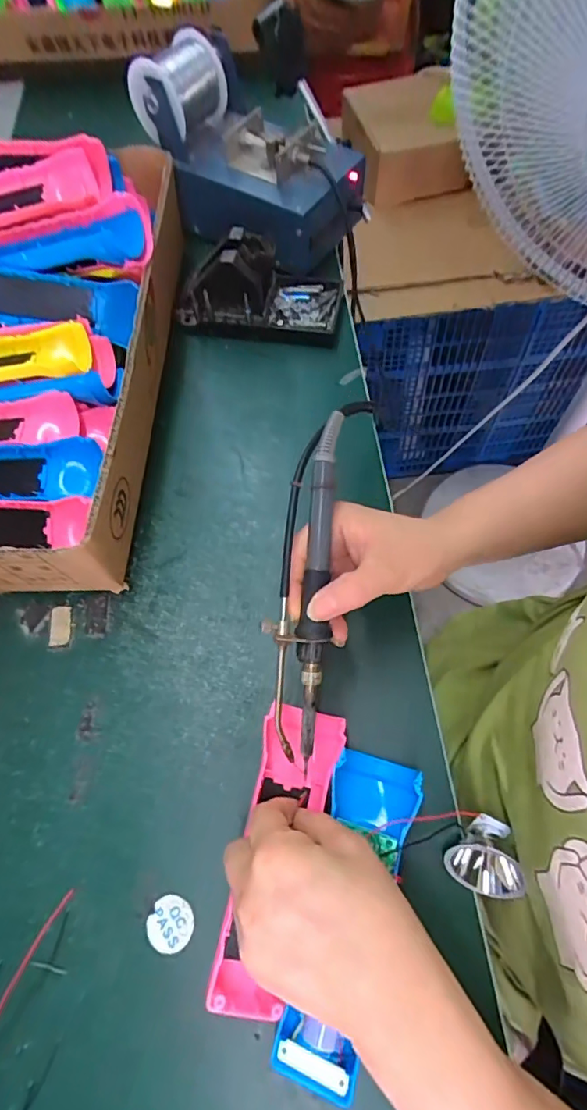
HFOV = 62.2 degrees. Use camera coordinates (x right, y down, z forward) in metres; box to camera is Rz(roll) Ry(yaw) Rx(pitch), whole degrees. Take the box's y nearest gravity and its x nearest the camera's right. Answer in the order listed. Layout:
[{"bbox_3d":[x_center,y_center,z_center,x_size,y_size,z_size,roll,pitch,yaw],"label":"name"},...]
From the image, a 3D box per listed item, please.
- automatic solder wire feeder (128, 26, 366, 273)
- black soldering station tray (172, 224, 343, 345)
[{"bbox_3d":[-0.034,-0.396,0.474,0.206,0.123,0.118,30,70,14],"label":"automatic solder wire feeder"},{"bbox_3d":[-0.031,-0.257,0.455,0.148,0.071,0.078,8,66,6],"label":"black soldering station tray"}]

